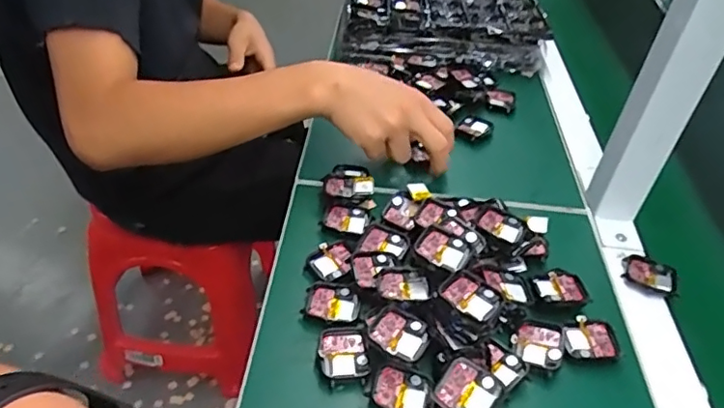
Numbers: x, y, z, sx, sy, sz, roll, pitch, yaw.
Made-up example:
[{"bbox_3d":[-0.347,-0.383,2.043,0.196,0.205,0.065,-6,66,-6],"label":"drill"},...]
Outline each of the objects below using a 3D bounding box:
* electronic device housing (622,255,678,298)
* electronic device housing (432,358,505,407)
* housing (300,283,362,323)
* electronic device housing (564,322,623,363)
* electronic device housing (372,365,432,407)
[{"bbox_3d":[0.257,0.064,0.507,0.043,0.012,0.036,21,43,18],"label":"electronic device housing"},{"bbox_3d":[0.072,0.127,0.380,0.043,0.009,0.038,35,86,1],"label":"electronic device housing"},{"bbox_3d":[-0.025,0.080,0.454,0.044,0.008,0.037,1,41,-5],"label":"housing"},{"bbox_3d":[0.178,0.107,0.443,0.043,0.007,0.033,-1,41,-7],"label":"electronic device housing"},{"bbox_3d":[0.028,0.133,0.397,0.040,0.009,0.035,14,42,11],"label":"electronic device housing"}]

